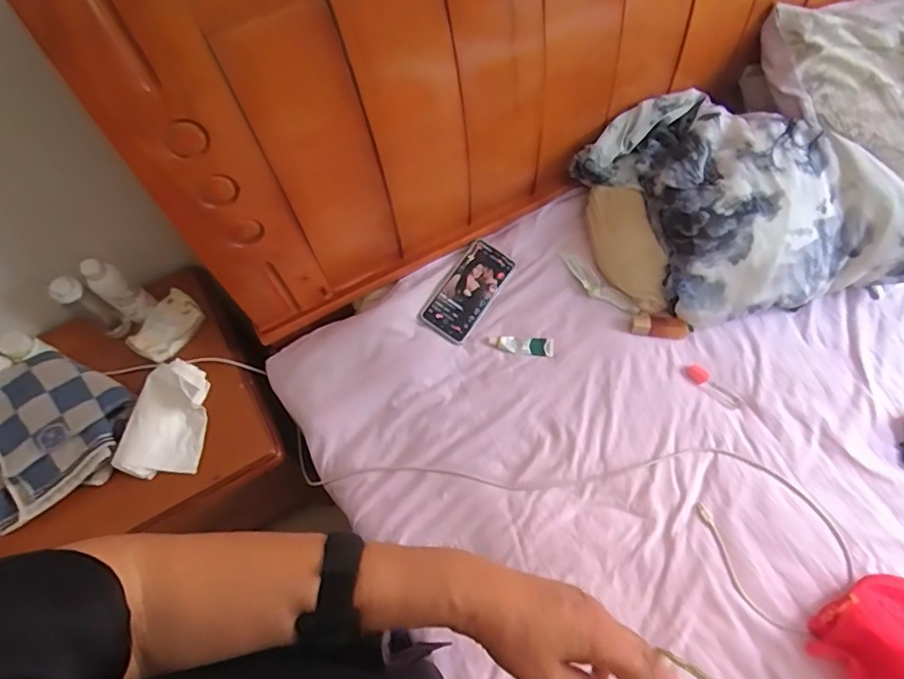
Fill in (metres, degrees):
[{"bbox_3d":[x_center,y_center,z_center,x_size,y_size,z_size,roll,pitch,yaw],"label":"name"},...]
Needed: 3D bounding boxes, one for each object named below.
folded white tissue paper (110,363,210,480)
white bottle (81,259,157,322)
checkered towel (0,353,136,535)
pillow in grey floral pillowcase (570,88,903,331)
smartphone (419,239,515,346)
[{"bbox_3d":[-0.407,0.111,0.778,0.105,0.052,0.165,8,67,7],"label":"folded white tissue paper"},{"bbox_3d":[-0.485,-0.073,0.792,0.037,0.111,0.047,29,71,15],"label":"white bottle"},{"bbox_3d":[-0.571,0.130,0.759,0.229,0.049,0.201,-40,70,-13],"label":"checkered towel"},{"bbox_3d":[0.427,-0.190,0.790,0.330,0.103,0.401,-29,68,-9],"label":"pillow in grey floral pillowcase"},{"bbox_3d":[0.027,-0.075,0.832,0.078,0.008,0.163,35,74,3],"label":"smartphone"}]

